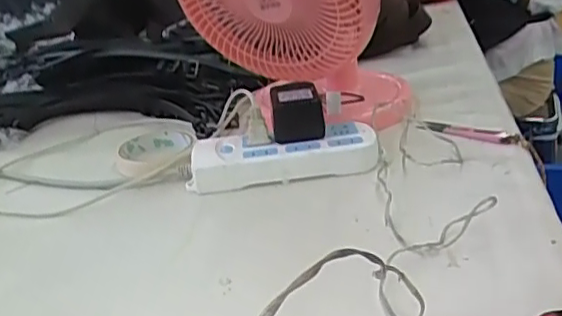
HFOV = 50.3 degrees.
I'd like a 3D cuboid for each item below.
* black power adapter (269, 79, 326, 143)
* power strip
[{"bbox_3d":[0.016,-0.044,0.609,0.051,0.055,0.049,-4,25,-3],"label":"black power adapter"},{"bbox_3d":[0.003,-0.002,0.600,0.184,0.034,0.073,-1,25,2],"label":"power strip"}]

